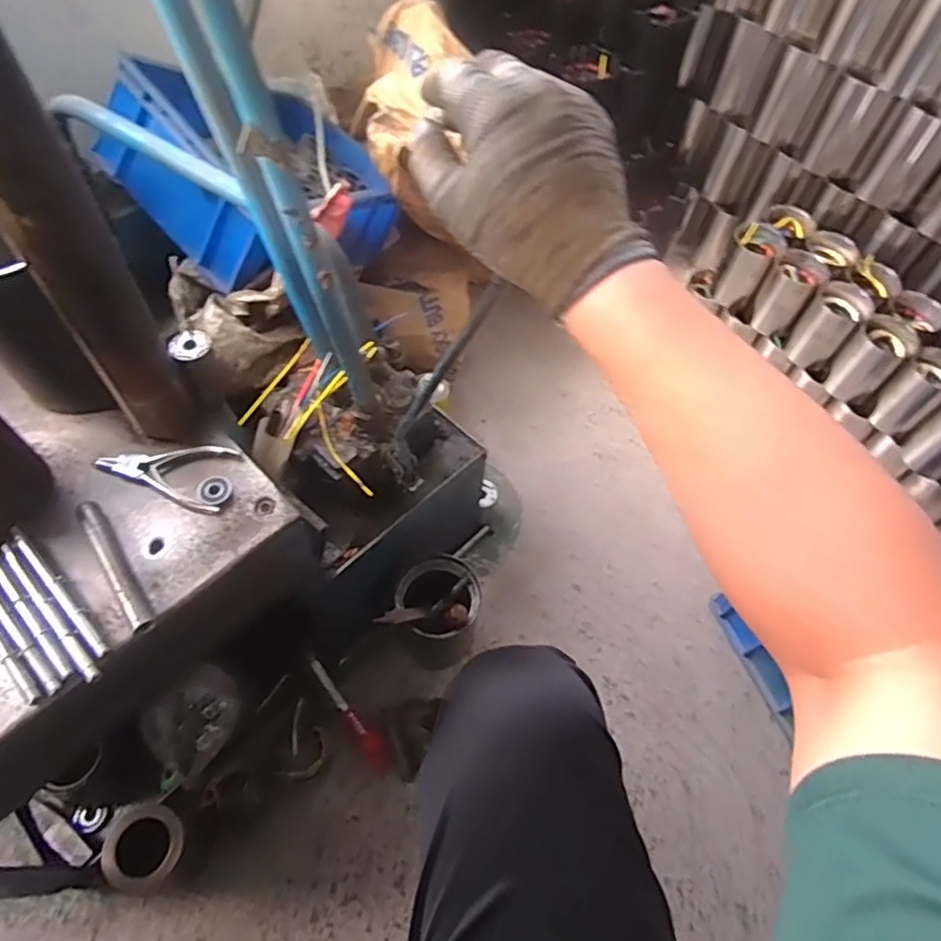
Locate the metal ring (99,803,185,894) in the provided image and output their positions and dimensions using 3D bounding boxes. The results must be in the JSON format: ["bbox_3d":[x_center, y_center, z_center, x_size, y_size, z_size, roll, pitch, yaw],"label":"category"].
[{"bbox_3d":[-0.381,0.436,0.730,0.091,0.029,0.089,2,59,-2],"label":"metal ring"}]

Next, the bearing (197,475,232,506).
[{"bbox_3d":[-0.253,0.020,0.621,0.033,0.009,0.030,2,59,-2],"label":"bearing"}]

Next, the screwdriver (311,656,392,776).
[{"bbox_3d":[-0.172,0.347,0.905,0.028,0.027,0.189,-32,66,-20],"label":"screwdriver"}]

